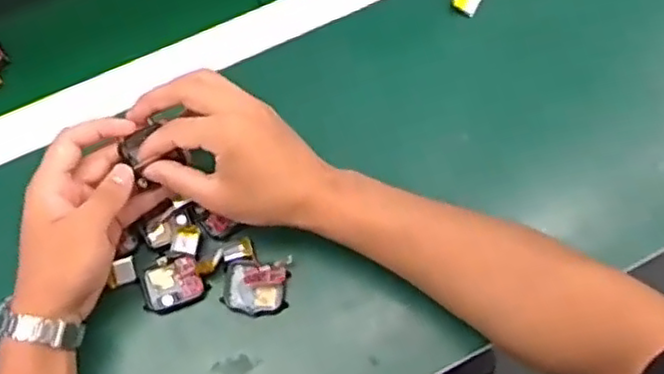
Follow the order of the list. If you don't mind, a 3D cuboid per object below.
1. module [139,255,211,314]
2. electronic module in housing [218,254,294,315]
[{"bbox_3d":[-0.117,0.071,0.502,0.045,0.009,0.038,-17,70,-7],"label":"module"},{"bbox_3d":[-0.056,0.073,0.499,0.050,0.017,0.038,-3,69,-1],"label":"electronic module in housing"}]

